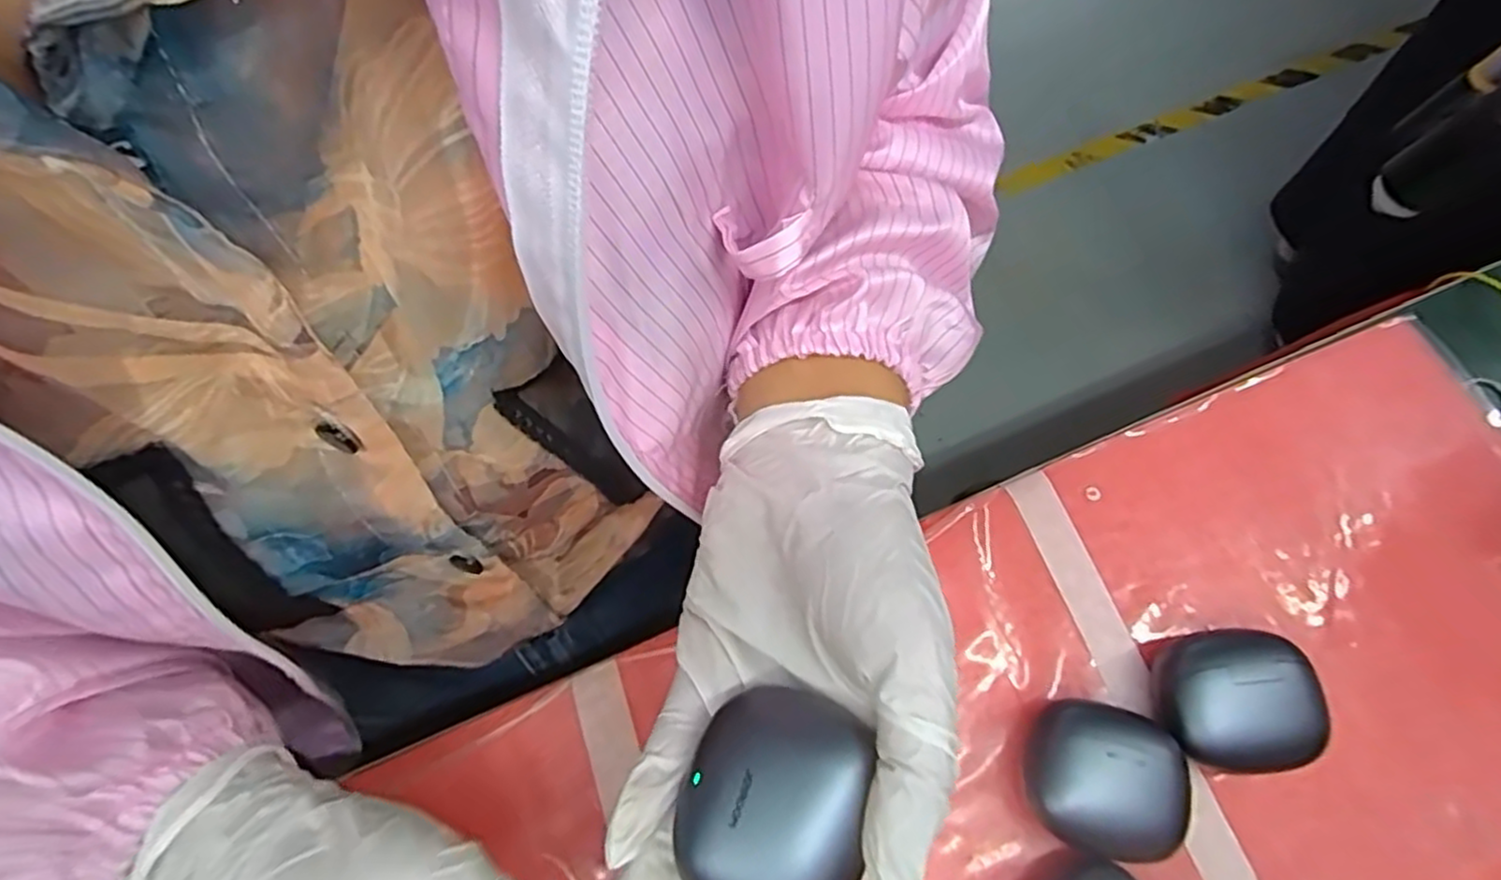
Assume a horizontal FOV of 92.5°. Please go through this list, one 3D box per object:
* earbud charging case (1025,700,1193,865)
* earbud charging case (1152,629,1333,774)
[{"bbox_3d":[0.130,0.125,0.265,0.049,0.031,0.049,16,69,6],"label":"earbud charging case"},{"bbox_3d":[0.184,0.099,0.275,0.053,0.030,0.048,-5,68,-2],"label":"earbud charging case"}]

